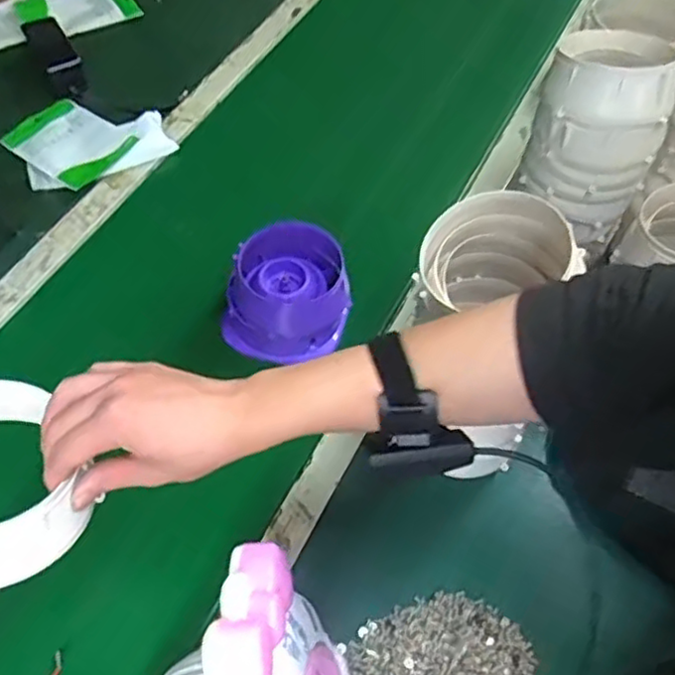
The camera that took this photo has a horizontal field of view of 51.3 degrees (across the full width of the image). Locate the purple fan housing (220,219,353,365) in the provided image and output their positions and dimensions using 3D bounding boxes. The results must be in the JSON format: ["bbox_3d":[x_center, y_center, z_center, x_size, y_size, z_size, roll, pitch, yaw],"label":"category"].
[{"bbox_3d":[-0.050,-0.050,0.798,0.127,0.090,0.131,0,56,1],"label":"purple fan housing"}]

